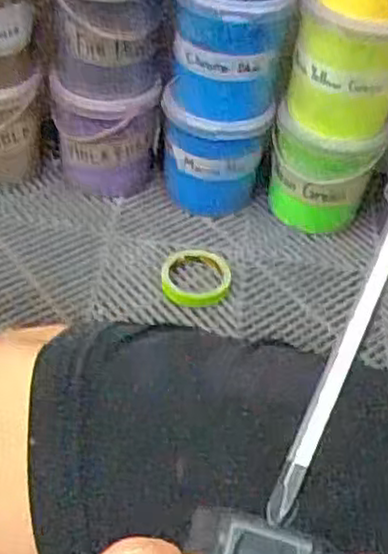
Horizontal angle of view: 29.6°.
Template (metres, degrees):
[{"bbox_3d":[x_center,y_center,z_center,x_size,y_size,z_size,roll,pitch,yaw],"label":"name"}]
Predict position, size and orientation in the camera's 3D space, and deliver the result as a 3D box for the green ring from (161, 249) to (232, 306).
[{"bbox_3d":[0.003,-0.004,1.012,0.095,0.021,0.100,3,46,-3],"label":"green ring"}]

